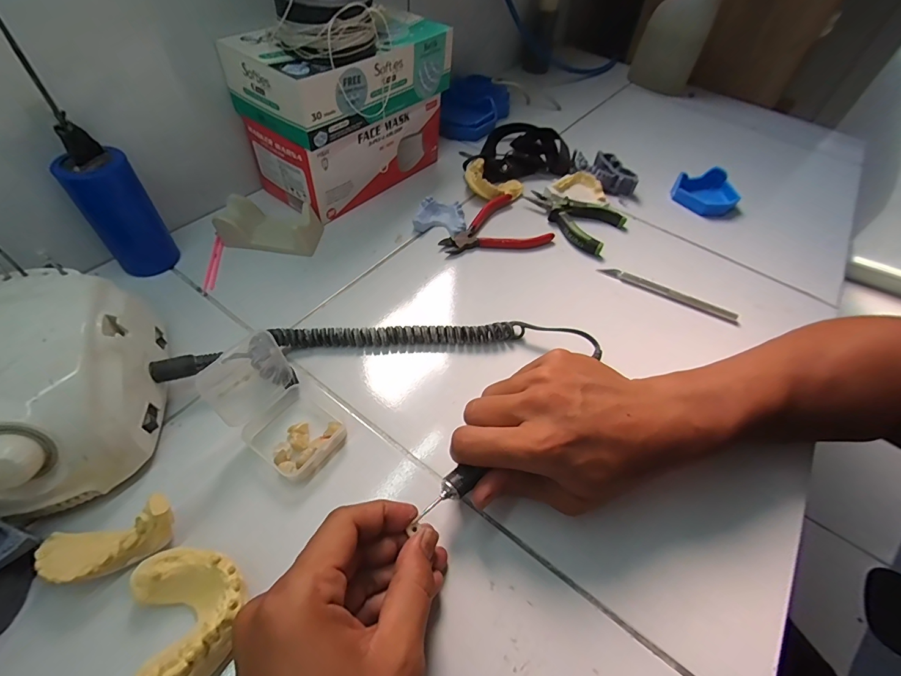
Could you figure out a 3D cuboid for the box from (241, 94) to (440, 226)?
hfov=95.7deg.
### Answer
[{"bbox_3d":[-0.111,-0.228,0.476,0.098,0.078,0.208,35,56,20],"label":"box"}]

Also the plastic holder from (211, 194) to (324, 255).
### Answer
[{"bbox_3d":[-0.184,-0.117,0.420,0.092,0.033,0.051,7,51,-1],"label":"plastic holder"}]

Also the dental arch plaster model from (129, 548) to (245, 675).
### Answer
[{"bbox_3d":[-0.138,0.148,0.220,0.049,0.029,0.071,-22,57,-22],"label":"dental arch plaster model"}]

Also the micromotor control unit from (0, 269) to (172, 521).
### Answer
[{"bbox_3d":[-0.249,0.032,0.262,0.100,0.082,0.136,-16,55,-18],"label":"micromotor control unit"}]

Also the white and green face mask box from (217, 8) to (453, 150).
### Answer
[{"bbox_3d":[-0.096,-0.273,0.412,0.219,0.071,0.105,-36,63,-29],"label":"white and green face mask box"}]

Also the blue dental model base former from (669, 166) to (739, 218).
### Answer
[{"bbox_3d":[0.340,-0.191,0.532,0.090,0.027,0.064,-27,59,-25],"label":"blue dental model base former"}]

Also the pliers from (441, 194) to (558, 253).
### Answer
[{"bbox_3d":[0.045,-0.121,0.460,0.119,0.020,0.082,-21,57,-22],"label":"pliers"}]

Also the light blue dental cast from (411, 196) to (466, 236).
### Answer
[{"bbox_3d":[-0.010,-0.136,0.459,0.055,0.022,0.040,11,51,3],"label":"light blue dental cast"}]

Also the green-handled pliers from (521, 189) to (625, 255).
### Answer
[{"bbox_3d":[0.141,-0.146,0.484,0.111,0.015,0.078,33,55,19],"label":"green-handled pliers"}]

